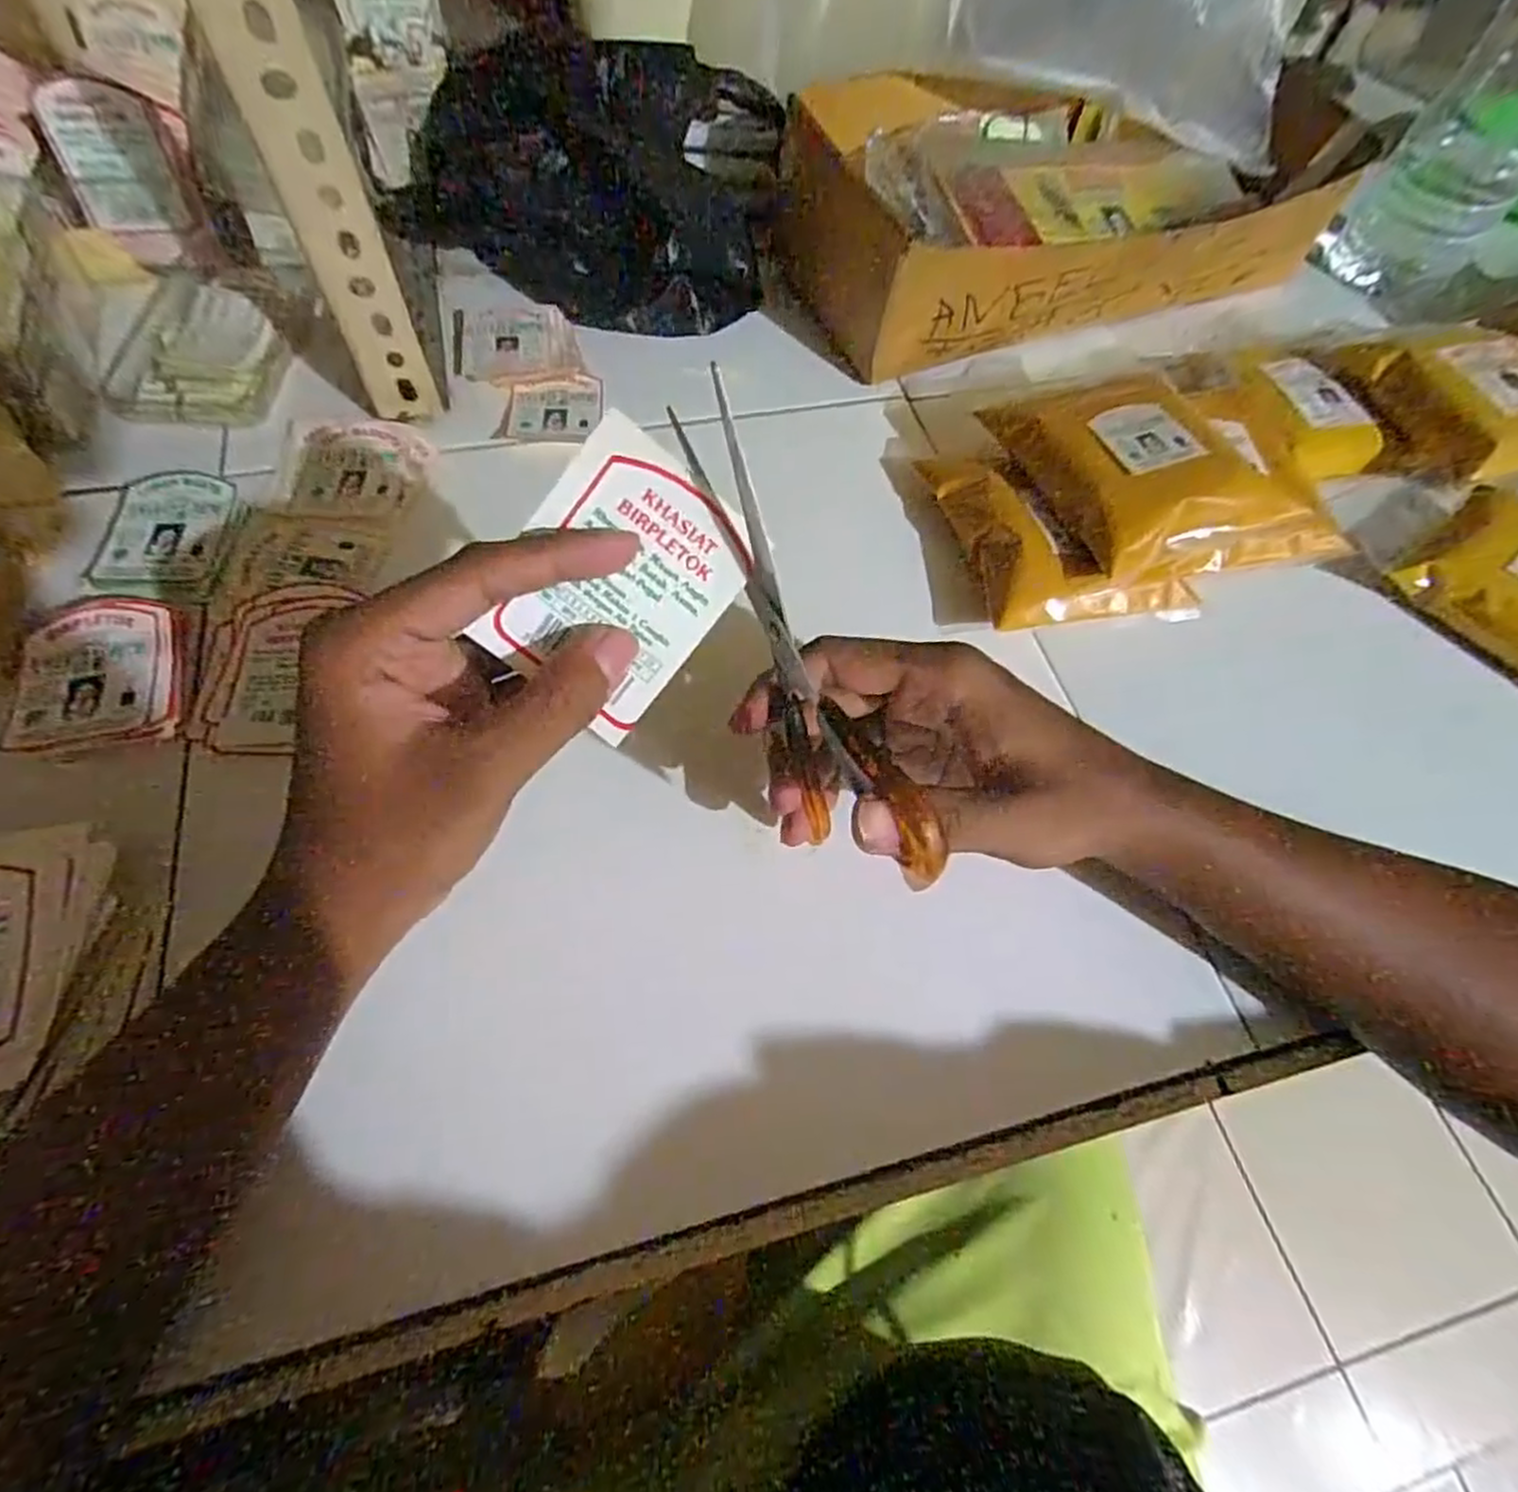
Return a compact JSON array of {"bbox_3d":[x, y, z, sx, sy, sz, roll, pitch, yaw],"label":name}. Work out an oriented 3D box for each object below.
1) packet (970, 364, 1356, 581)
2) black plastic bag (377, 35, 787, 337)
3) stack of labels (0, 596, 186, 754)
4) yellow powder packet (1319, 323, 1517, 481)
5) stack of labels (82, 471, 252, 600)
[{"bbox_3d":[0.192,-0.140,0.369,0.109,0.038,0.152,-6,62,-8],"label":"packet"},{"bbox_3d":[-0.110,-0.364,0.465,0.244,0.099,0.124,28,63,11],"label":"black plastic bag"},{"bbox_3d":[-0.289,-0.031,0.318,0.066,0.009,0.075,-12,63,-11],"label":"stack of labels"},{"bbox_3d":[0.414,-0.201,0.423,0.113,0.039,0.104,-9,62,-9],"label":"yellow powder packet"},{"bbox_3d":[-0.294,-0.106,0.367,0.063,0.009,0.083,2,61,-3],"label":"stack of labels"}]

